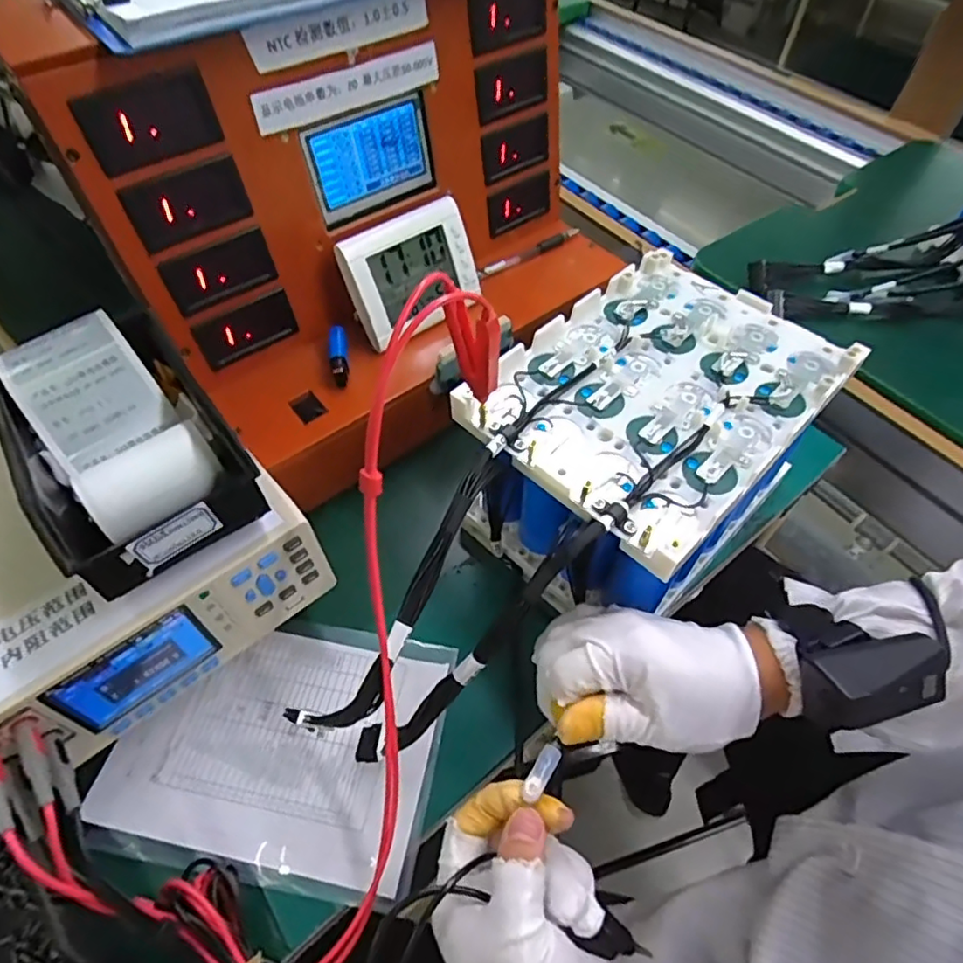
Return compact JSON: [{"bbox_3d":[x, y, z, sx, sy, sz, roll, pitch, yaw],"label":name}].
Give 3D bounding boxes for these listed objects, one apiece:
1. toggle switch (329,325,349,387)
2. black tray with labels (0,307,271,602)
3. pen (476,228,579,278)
[{"bbox_3d":[-0.118,-0.105,0.488,0.015,0.013,0.057,-8,55,-6],"label":"toggle switch"},{"bbox_3d":[-0.216,-0.027,0.356,0.110,0.060,0.180,-33,62,-21],"label":"black tray with labels"},{"bbox_3d":[0.046,-0.226,0.583,0.125,0.012,0.014,-32,61,-21],"label":"pen"}]

